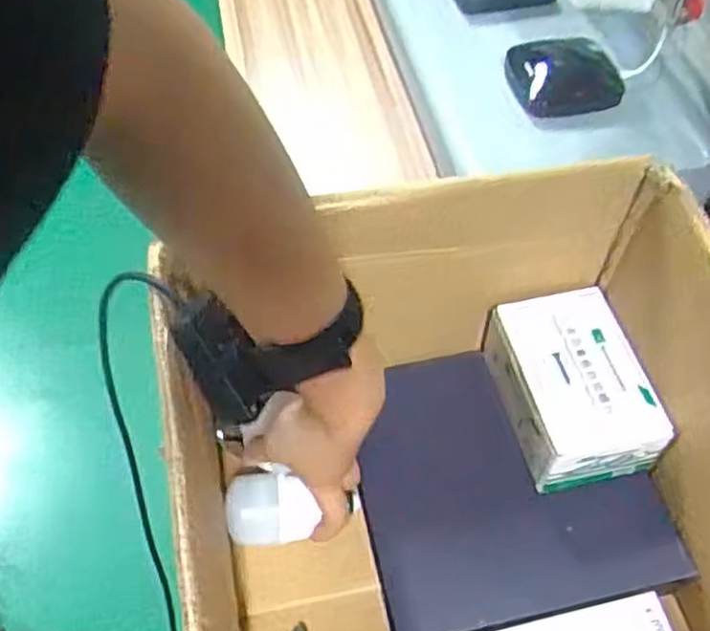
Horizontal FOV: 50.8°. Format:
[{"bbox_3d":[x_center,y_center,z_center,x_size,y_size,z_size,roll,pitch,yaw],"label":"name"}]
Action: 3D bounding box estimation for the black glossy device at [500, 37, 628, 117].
[{"bbox_3d":[0.209,-0.243,0.760,0.105,0.036,0.099,-1,53,1],"label":"black glossy device"}]

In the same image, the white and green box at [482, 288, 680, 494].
[{"bbox_3d":[0.148,0.052,0.530,0.091,0.076,0.121,-11,53,-7],"label":"white and green box"}]

